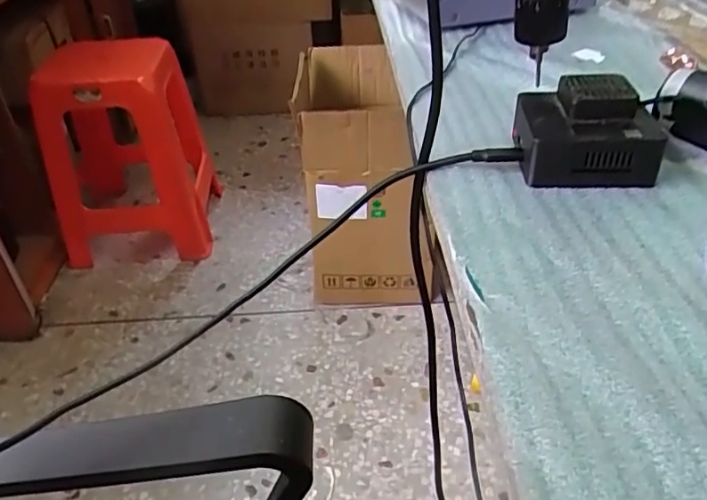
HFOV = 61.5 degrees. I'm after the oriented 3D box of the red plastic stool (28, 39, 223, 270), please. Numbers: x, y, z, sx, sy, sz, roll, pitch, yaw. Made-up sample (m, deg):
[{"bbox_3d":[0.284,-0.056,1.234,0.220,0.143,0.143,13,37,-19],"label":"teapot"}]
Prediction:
[{"bbox_3d":[-0.601,-0.258,1.551,0.402,0.471,0.374,-5,38,-2],"label":"red plastic stool"}]

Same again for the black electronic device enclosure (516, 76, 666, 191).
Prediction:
[{"bbox_3d":[0.142,-0.075,0.367,0.080,0.044,0.073,1,38,6],"label":"black electronic device enclosure"}]

